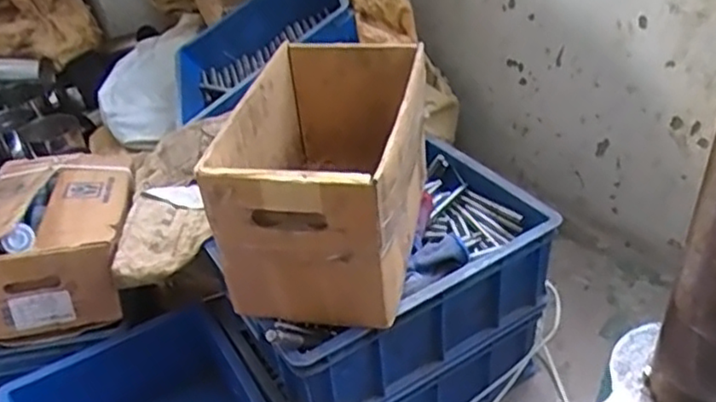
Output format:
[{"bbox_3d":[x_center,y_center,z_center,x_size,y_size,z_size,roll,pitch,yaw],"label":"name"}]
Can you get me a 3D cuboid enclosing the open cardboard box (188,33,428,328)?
[{"bbox_3d":[-0.027,-0.038,0.811,0.197,0.194,0.317,4,37,12],"label":"open cardboard box"}]

